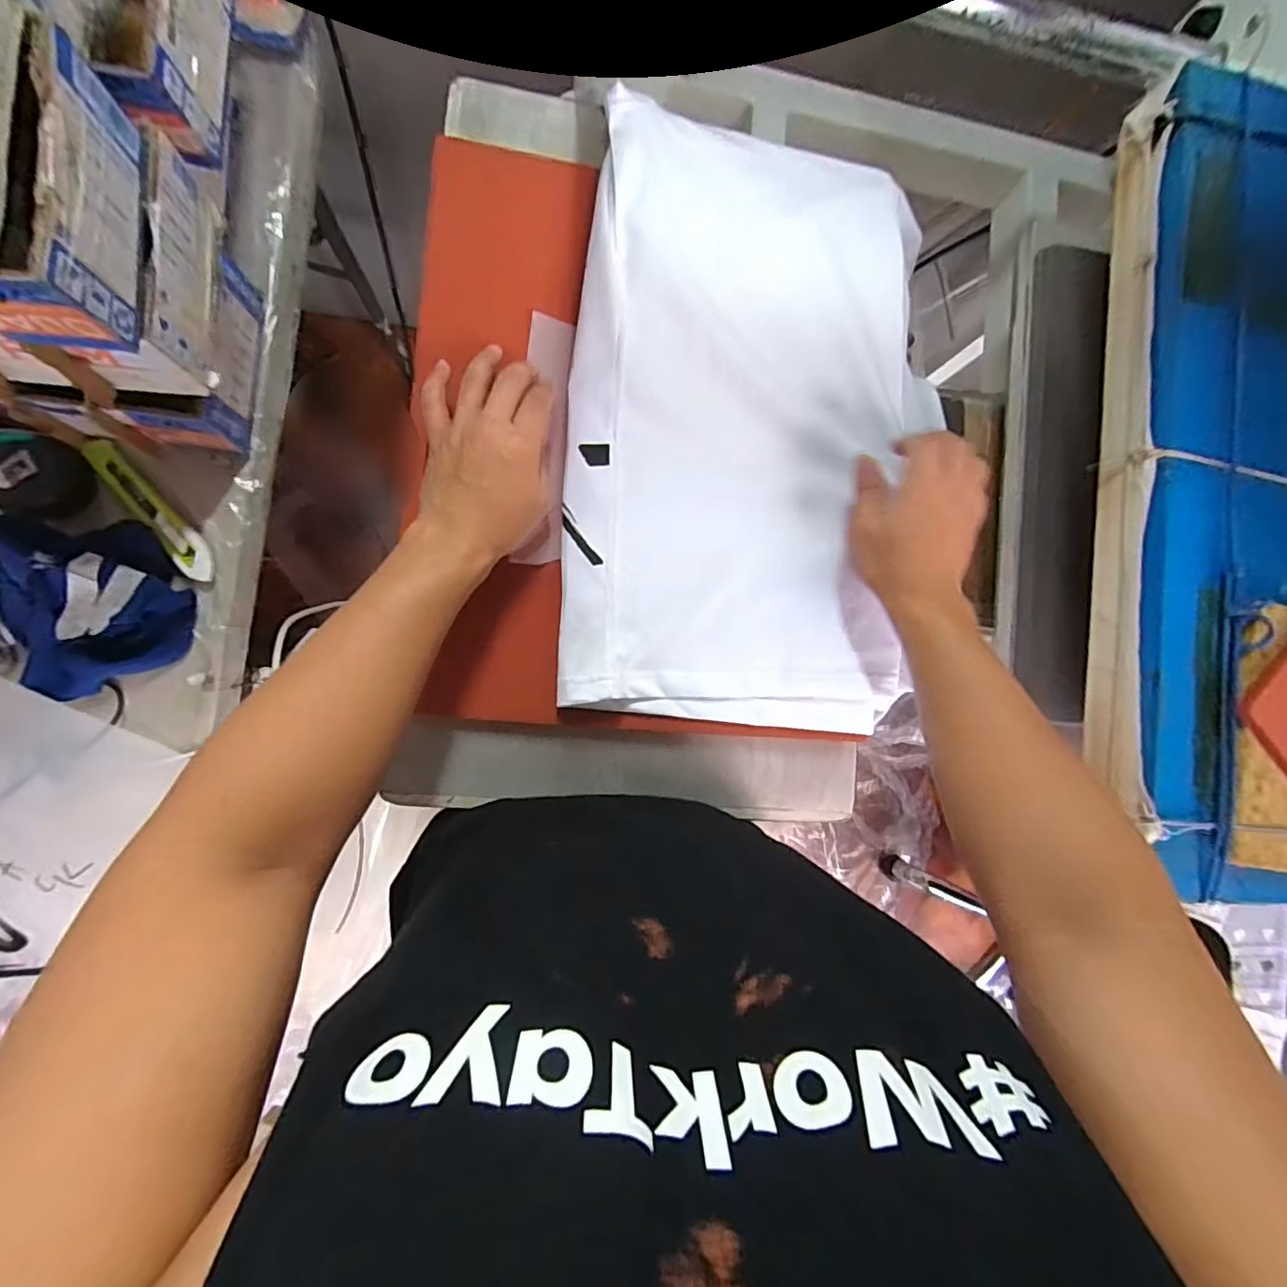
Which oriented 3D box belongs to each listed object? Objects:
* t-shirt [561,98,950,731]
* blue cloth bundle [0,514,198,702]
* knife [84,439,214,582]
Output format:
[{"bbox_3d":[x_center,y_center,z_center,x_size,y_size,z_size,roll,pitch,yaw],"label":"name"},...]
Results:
[{"bbox_3d":[0.093,-0.179,0.457,0.292,0.023,0.484,8,87,-9],"label":"t-shirt"},{"bbox_3d":[-0.479,-0.030,0.479,0.138,0.072,0.152,-2,88,-9],"label":"blue cloth bundle"},{"bbox_3d":[-0.448,-0.123,0.499,0.028,0.023,0.157,-42,95,-8],"label":"knife"}]

